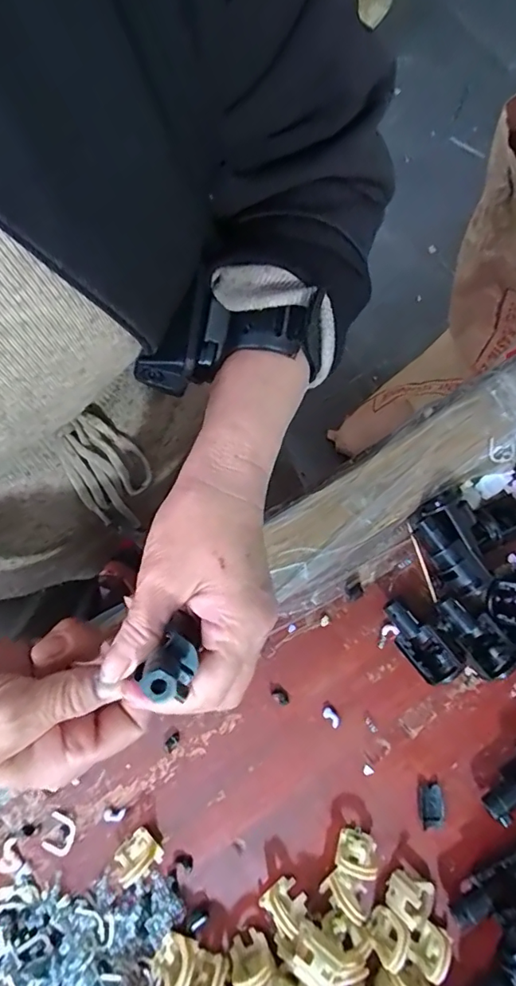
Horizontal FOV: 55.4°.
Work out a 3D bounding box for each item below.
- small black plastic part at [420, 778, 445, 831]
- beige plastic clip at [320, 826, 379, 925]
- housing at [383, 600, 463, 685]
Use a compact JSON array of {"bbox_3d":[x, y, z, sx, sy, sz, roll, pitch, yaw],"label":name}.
[{"bbox_3d":[0.102,0.182,0.287,0.013,0.005,0.025,-1,79,-5],"label":"small black plastic part"},{"bbox_3d":[0.054,0.214,0.274,0.028,0.013,0.041,28,78,1],"label":"beige plastic clip"},{"bbox_3d":[0.094,0.088,0.293,0.020,0.021,0.053,-38,84,-10],"label":"housing"}]

